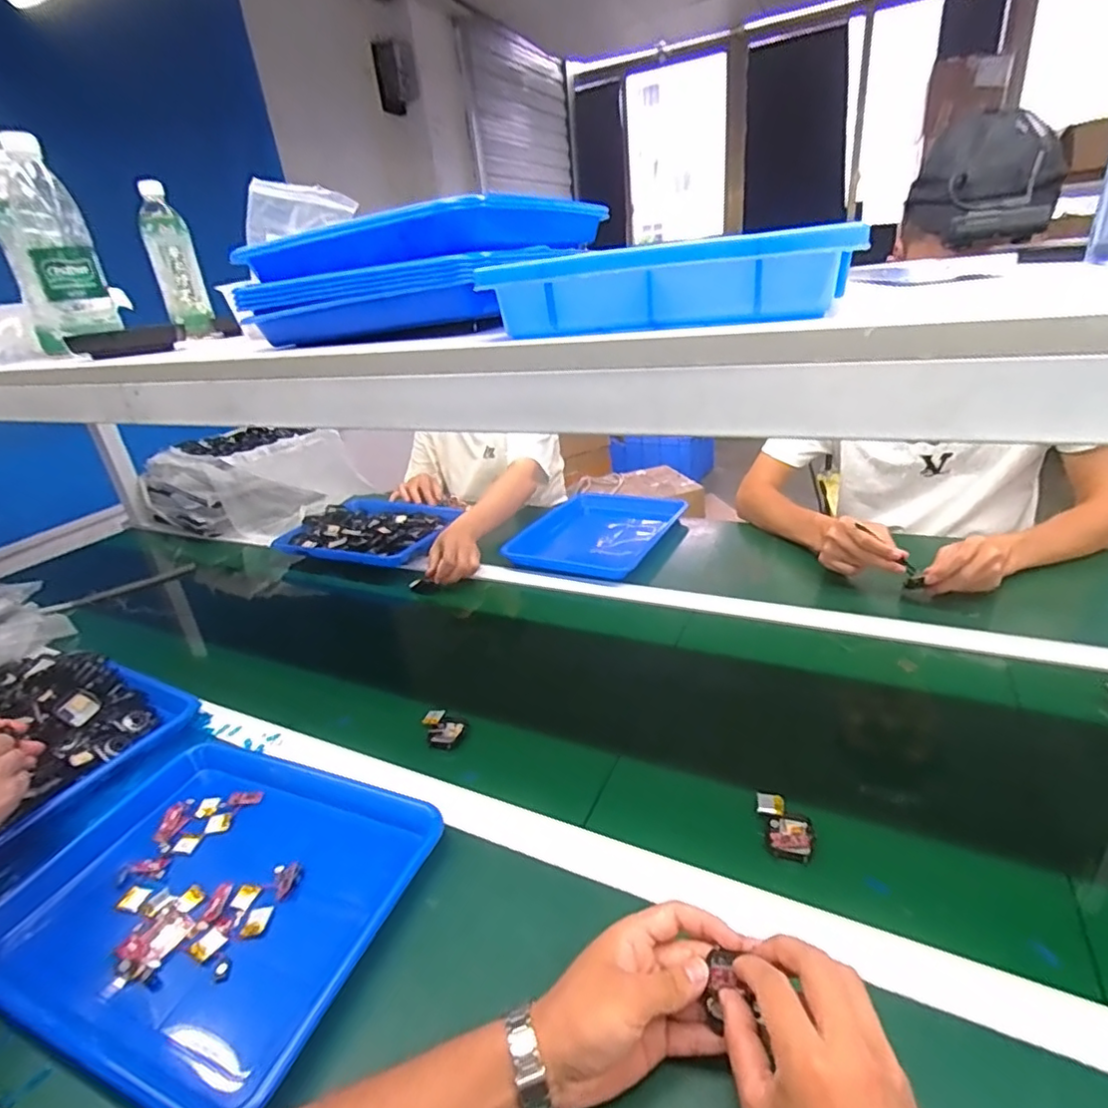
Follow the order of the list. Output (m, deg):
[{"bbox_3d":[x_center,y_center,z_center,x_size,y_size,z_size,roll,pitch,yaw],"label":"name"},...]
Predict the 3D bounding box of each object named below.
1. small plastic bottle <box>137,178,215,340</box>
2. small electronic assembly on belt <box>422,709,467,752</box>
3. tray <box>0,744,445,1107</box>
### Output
[{"bbox_3d":[-0.590,-0.450,0.933,0.065,0.206,0.065,-20,28,-23],"label":"small plastic bottle"},{"bbox_3d":[-0.126,0.196,0.675,0.049,0.016,0.038,10,31,32],"label":"small electronic assembly on belt"},{"bbox_3d":[-0.286,0.287,0.514,0.335,0.031,0.252,5,28,23],"label":"tray"}]

